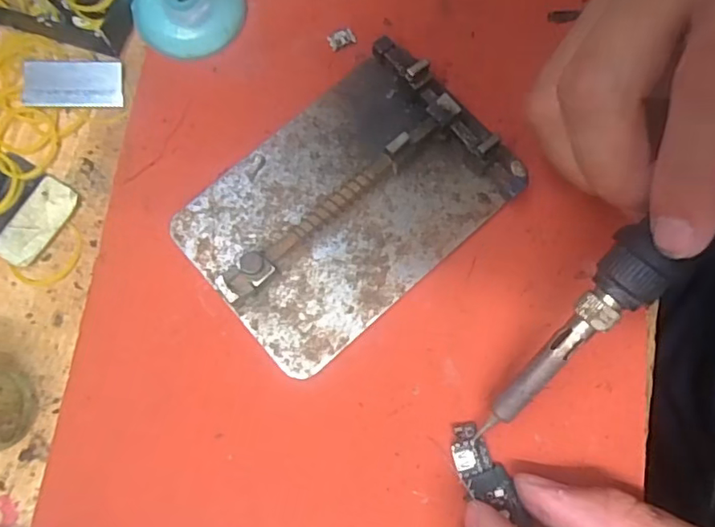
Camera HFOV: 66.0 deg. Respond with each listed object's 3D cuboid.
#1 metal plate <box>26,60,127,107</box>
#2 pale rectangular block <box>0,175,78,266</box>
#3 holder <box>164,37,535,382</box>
[{"bbox_3d":[-0.115,-0.073,0.224,0.037,0.004,0.019,-1,90,-8],"label":"metal plate"},{"bbox_3d":[-0.125,-0.017,0.213,0.019,0.004,0.035,29,79,6],"label":"pale rectangular block"},{"bbox_3d":[-0.004,-0.023,0.203,0.112,0.016,0.079,-40,81,-8],"label":"holder"}]

